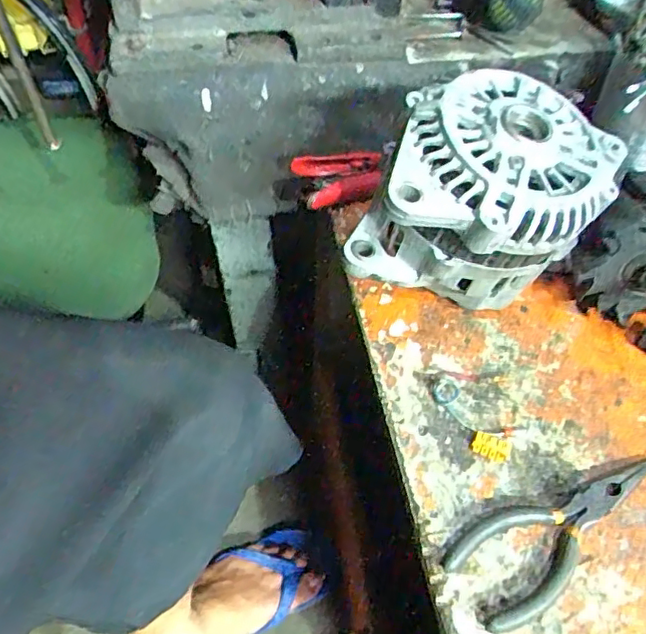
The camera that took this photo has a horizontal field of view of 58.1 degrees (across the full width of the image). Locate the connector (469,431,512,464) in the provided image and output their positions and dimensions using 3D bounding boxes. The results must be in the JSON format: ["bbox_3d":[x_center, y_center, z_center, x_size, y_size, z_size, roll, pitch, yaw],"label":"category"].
[{"bbox_3d":[0.107,0.083,0.371,0.025,0.004,0.015,20,55,13],"label":"connector"}]

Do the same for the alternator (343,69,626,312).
[{"bbox_3d":[0.111,-0.082,0.398,0.135,0.118,0.169,32,58,20],"label":"alternator"}]

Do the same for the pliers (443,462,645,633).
[{"bbox_3d":[0.140,0.121,0.336,0.145,0.008,0.050,-23,57,-18],"label":"pliers"}]

